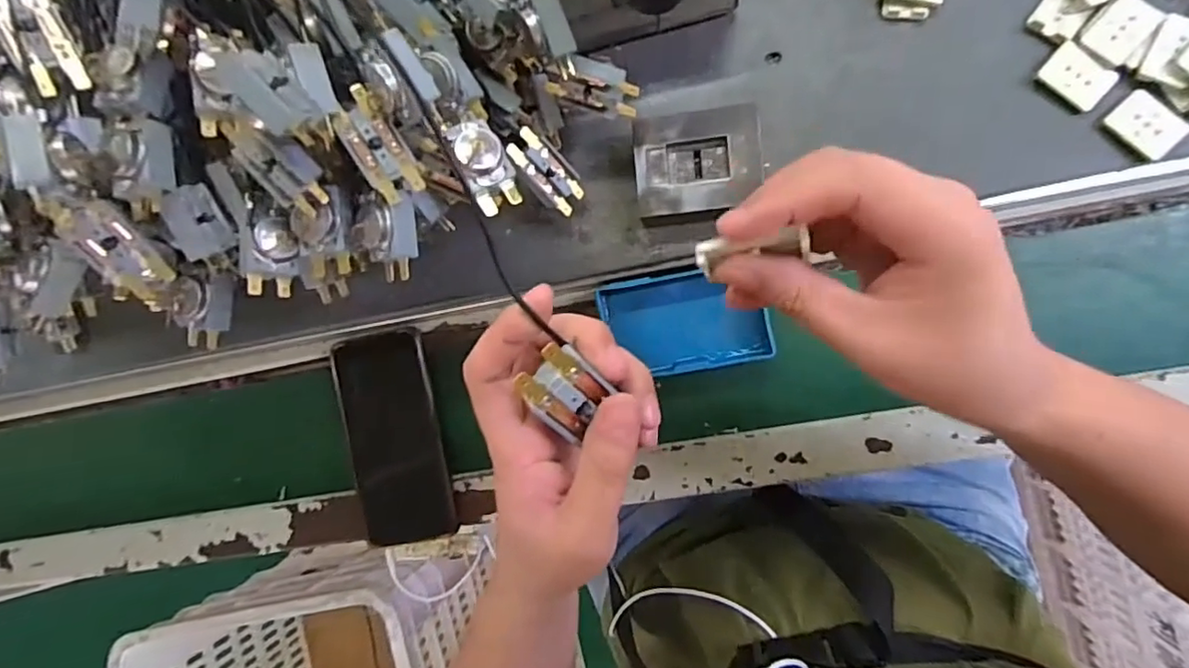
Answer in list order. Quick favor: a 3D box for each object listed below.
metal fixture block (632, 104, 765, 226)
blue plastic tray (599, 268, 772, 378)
[{"bbox_3d":[0.068,-0.110,0.392,0.080,0.024,0.065,-8,89,10],"label":"metal fixture block"},{"bbox_3d":[0.065,-0.008,0.428,0.111,0.021,0.068,-10,88,10],"label":"blue plastic tray"}]

